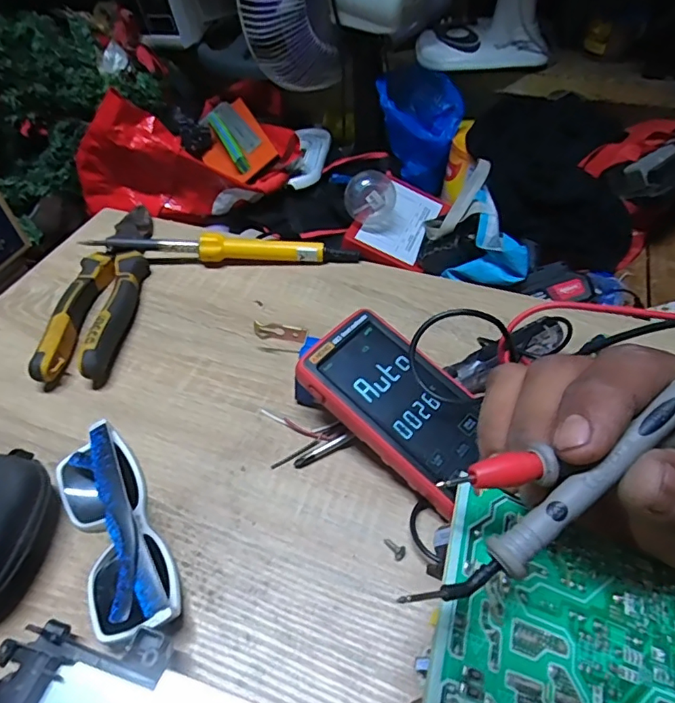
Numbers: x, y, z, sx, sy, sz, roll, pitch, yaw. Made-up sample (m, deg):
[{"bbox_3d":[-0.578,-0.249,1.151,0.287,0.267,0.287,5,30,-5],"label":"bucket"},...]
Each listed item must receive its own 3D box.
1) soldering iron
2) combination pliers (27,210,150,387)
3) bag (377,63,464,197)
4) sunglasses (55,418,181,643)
[{"bbox_3d":[-0.111,-0.099,0.497,0.256,0.031,0.019,0,49,3],"label":"soldering iron"},{"bbox_3d":[-0.213,-0.063,0.474,0.059,0.030,0.225,-4,49,1],"label":"combination pliers"},{"bbox_3d":[0.177,-0.479,1.094,0.164,0.198,0.161,9,50,11],"label":"bag"},{"bbox_3d":[-0.138,0.107,0.310,0.047,0.040,0.138,-26,52,-18],"label":"sunglasses"}]

